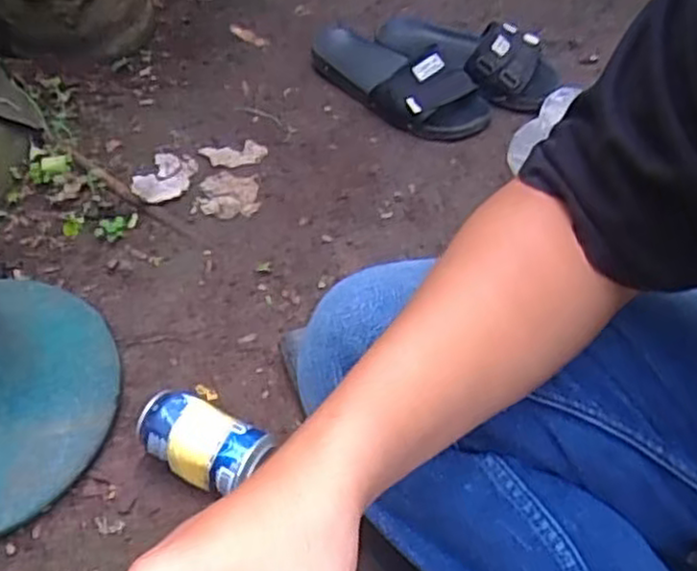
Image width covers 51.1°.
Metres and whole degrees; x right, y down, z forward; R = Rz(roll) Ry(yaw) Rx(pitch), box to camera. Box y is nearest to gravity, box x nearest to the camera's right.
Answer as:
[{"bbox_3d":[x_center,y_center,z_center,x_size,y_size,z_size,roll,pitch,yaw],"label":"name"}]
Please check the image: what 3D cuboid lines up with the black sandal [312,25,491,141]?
[{"bbox_3d":[0.060,-0.277,0.969,0.265,0.070,0.098,34,60,25],"label":"black sandal"}]

